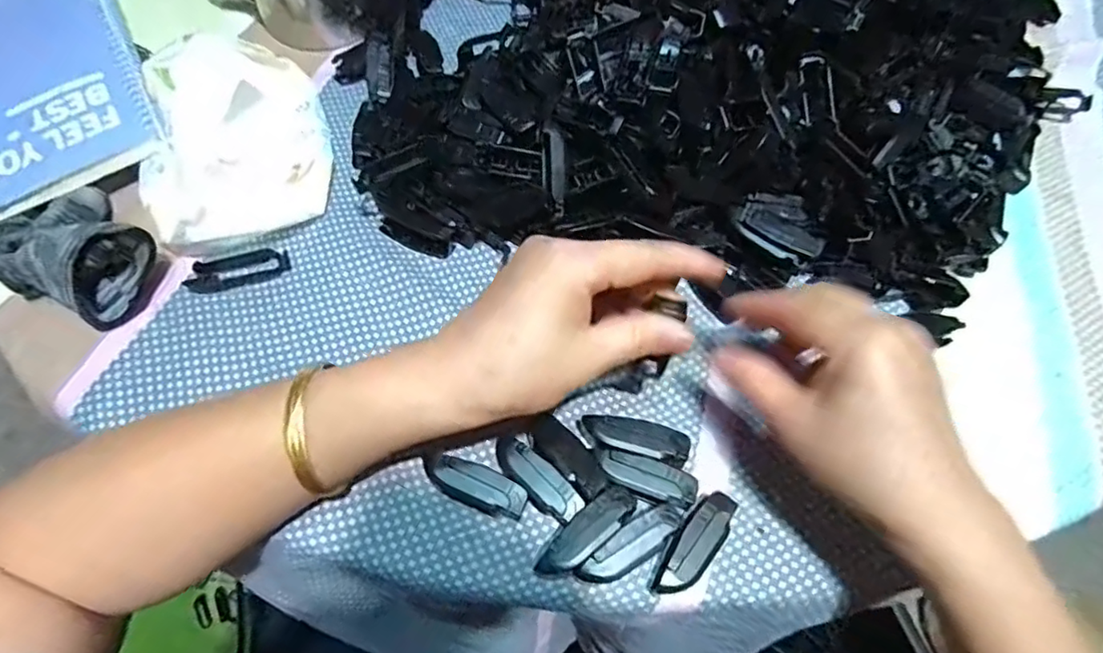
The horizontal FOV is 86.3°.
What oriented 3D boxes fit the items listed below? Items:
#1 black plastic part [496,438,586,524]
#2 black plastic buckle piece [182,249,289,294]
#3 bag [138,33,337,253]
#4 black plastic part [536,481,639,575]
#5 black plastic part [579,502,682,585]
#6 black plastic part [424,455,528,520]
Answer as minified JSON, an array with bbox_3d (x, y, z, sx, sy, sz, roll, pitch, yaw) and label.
[{"bbox_3d":[-0.008,0.075,0.291,0.017,0.013,0.053,-40,69,-21],"label":"black plastic part"},{"bbox_3d":[-0.185,-0.033,0.347,0.056,0.007,0.022,-22,65,-12],"label":"black plastic buckle piece"},{"bbox_3d":[-0.199,-0.117,0.365,0.110,0.045,0.150,-10,63,-6],"label":"bag"},{"bbox_3d":[0.016,0.096,0.273,0.052,0.009,0.017,-38,68,-20],"label":"black plastic part"},{"bbox_3d":[0.038,0.102,0.274,0.052,0.007,0.017,-35,67,-19],"label":"black plastic part"},{"bbox_3d":[-0.038,0.078,0.290,0.053,0.010,0.019,24,63,11],"label":"black plastic part"}]

